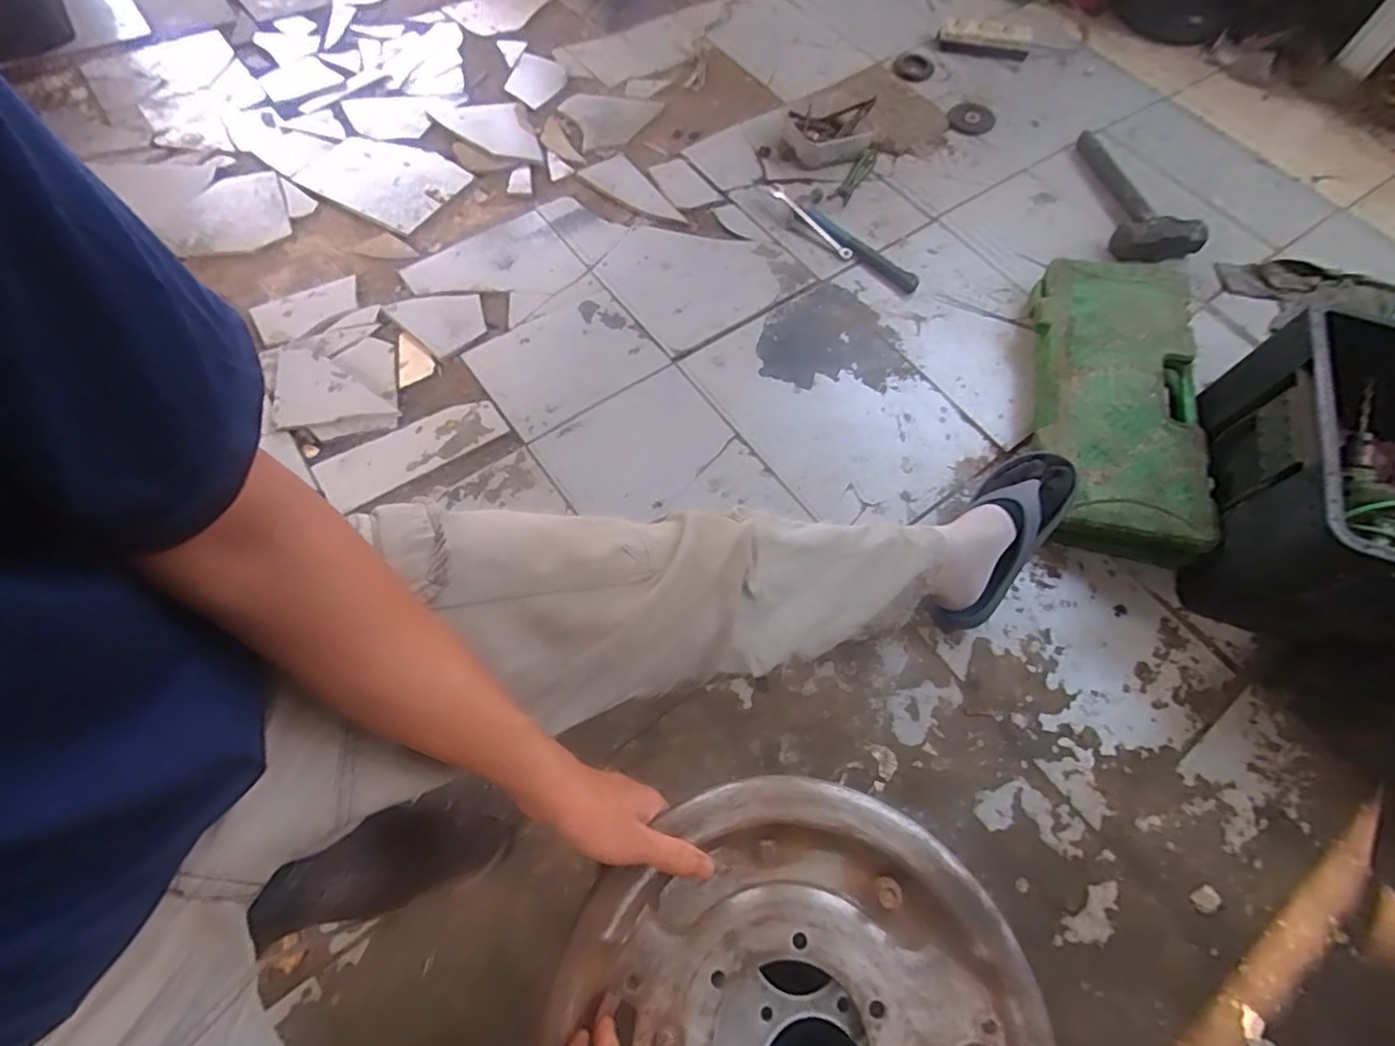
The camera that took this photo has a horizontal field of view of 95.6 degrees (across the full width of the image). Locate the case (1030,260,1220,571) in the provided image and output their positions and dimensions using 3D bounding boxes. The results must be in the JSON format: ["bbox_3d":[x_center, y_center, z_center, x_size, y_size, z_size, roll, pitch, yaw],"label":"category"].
[{"bbox_3d":[0.588,-0.177,0.906,0.193,0.091,0.481,14,64,2],"label":"case"}]

